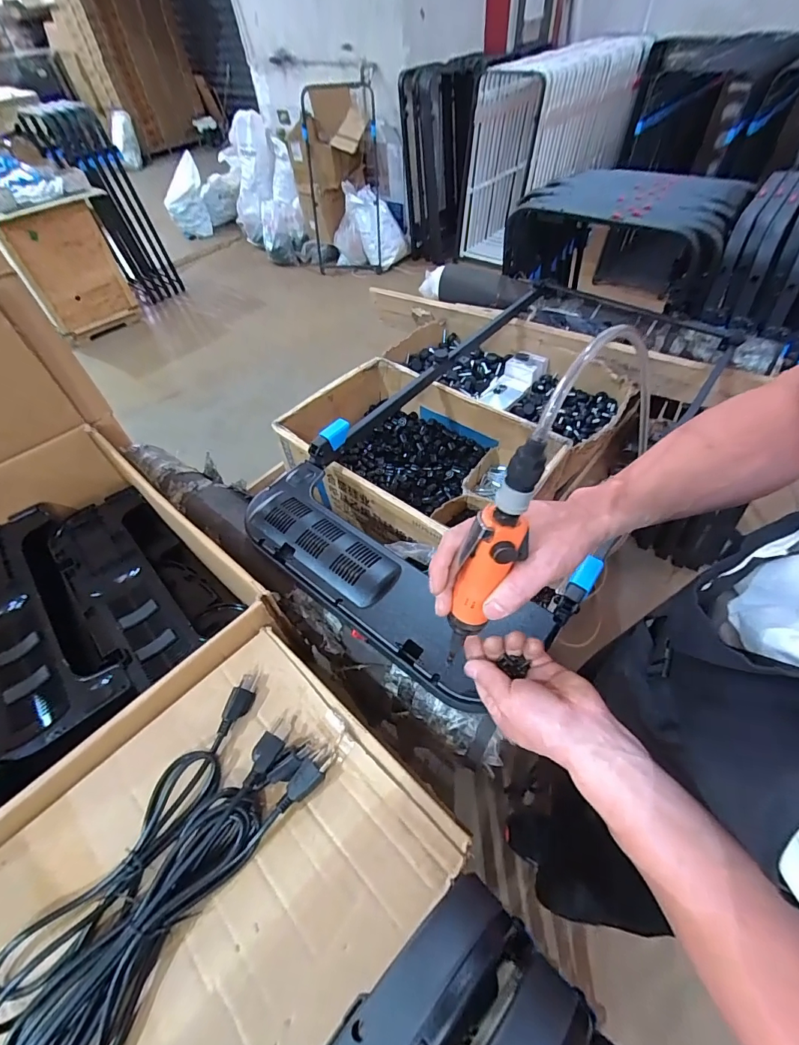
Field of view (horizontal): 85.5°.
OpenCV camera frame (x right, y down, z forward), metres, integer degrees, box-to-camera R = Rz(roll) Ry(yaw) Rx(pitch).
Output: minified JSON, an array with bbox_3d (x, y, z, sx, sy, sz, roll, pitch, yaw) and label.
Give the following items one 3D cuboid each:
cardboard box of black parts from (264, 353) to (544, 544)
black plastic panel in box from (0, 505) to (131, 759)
[{"bbox_3d":[0.010,-0.147,0.928,0.462,0.154,0.348,32,60,25],"label":"cardboard box of black parts"},{"bbox_3d":[-0.566,0.138,0.645,0.170,0.038,0.485,-38,59,-24],"label":"black plastic panel in box"}]

